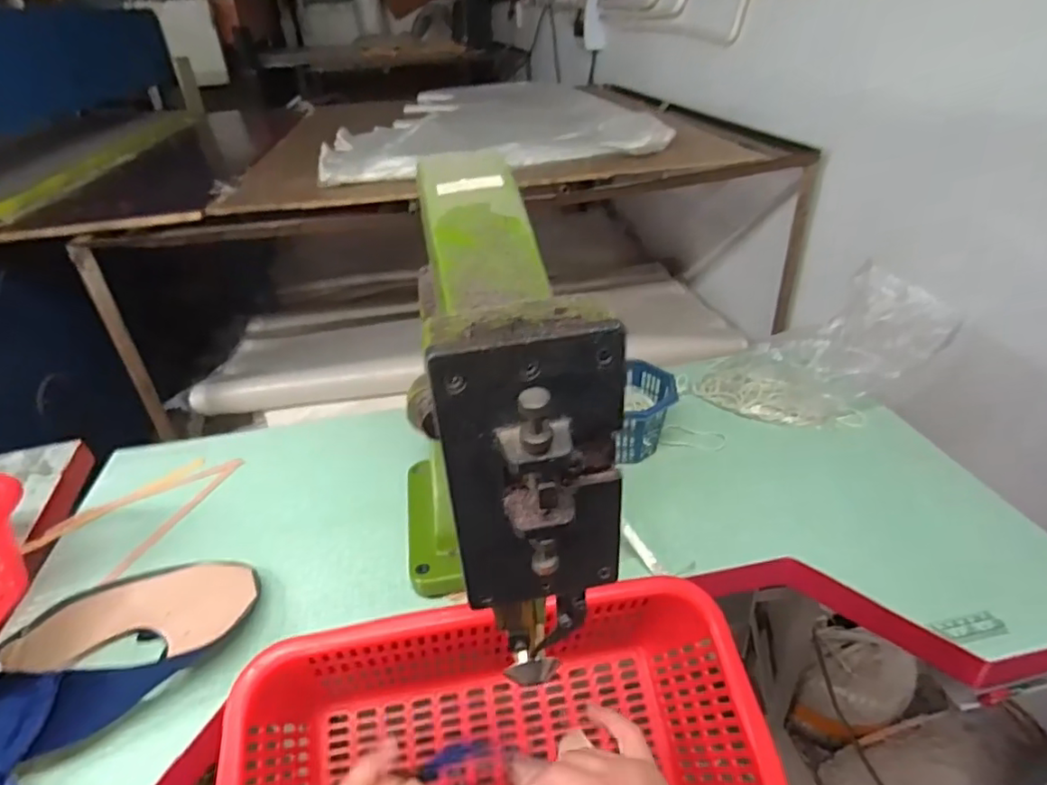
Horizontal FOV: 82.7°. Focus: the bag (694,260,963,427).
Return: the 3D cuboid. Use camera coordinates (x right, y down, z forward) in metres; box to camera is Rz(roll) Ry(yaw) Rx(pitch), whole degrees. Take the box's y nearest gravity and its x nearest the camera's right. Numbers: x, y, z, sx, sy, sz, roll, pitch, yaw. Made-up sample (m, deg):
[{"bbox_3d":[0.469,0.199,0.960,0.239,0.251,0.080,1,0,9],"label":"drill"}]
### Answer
[{"bbox_3d":[0.395,-0.042,0.793,0.314,0.096,0.154,-24,34,2],"label":"bag"}]

